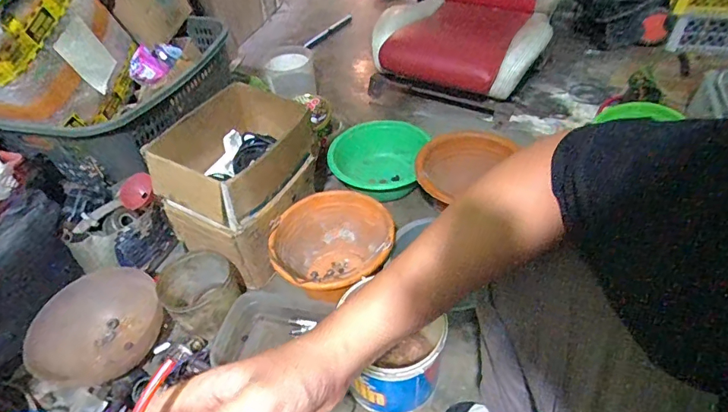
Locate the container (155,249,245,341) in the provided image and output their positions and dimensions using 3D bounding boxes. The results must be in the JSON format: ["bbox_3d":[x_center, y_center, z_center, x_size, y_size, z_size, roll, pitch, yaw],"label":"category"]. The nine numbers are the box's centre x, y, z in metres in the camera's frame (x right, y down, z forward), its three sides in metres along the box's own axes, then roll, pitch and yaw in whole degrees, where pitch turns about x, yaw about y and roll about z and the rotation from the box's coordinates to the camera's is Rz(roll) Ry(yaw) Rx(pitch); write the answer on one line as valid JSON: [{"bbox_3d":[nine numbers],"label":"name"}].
[{"bbox_3d":[-0.342,0.184,0.946,0.167,0.127,0.152,-3,46,3],"label":"container"}]

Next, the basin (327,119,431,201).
[{"bbox_3d":[0.033,-0.114,1.220,0.231,0.139,0.254,-3,46,3],"label":"basin"}]

